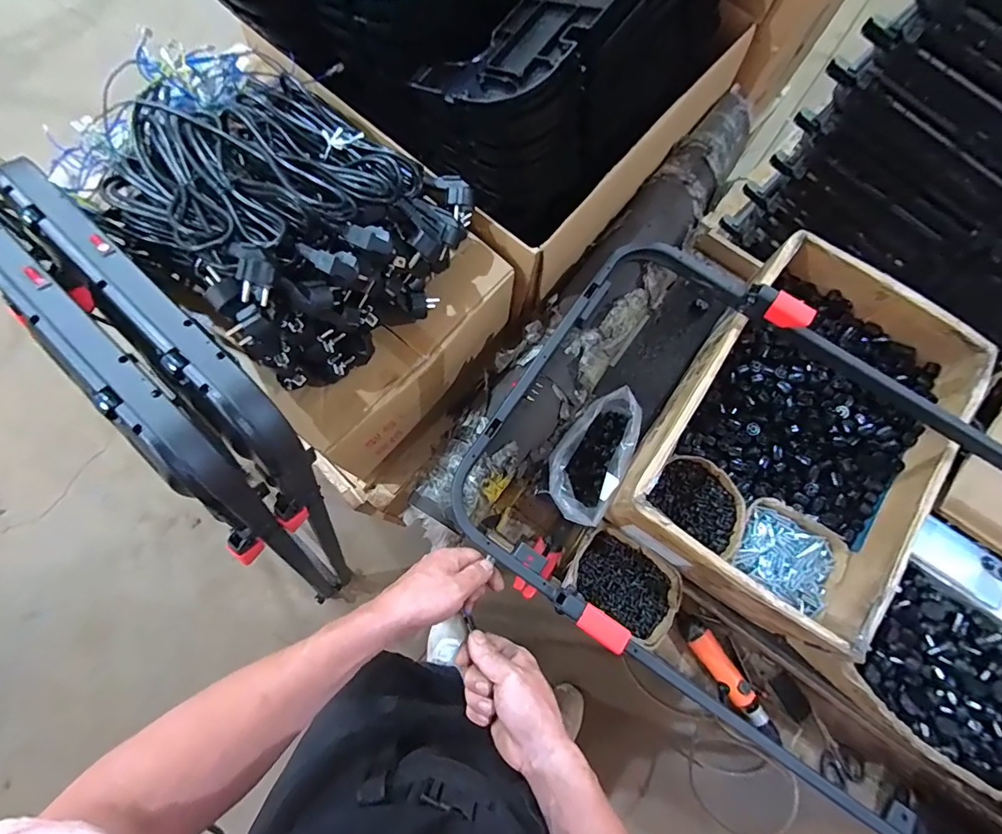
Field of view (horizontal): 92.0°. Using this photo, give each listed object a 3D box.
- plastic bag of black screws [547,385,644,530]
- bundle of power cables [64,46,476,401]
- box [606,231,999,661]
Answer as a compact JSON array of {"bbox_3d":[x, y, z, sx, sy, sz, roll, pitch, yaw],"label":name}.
[{"bbox_3d":[0.145,0.059,0.771,0.105,0.093,0.214,27,76,5],"label":"plastic bag of black screws"},{"bbox_3d":[-0.290,-0.284,0.564,0.473,0.149,0.308,40,77,8],"label":"bundle of power cables"},{"bbox_3d":[0.456,0.024,0.741,0.362,0.133,0.543,33,77,6],"label":"box"}]

